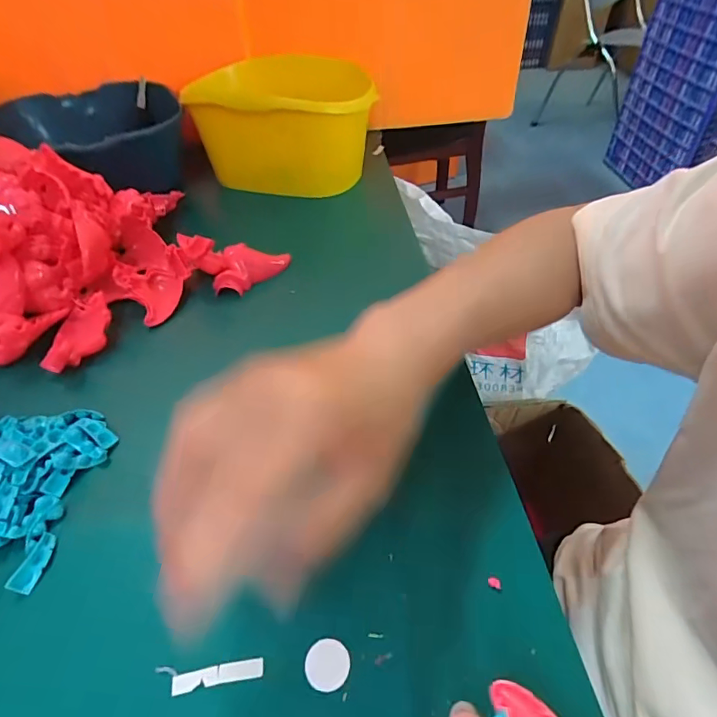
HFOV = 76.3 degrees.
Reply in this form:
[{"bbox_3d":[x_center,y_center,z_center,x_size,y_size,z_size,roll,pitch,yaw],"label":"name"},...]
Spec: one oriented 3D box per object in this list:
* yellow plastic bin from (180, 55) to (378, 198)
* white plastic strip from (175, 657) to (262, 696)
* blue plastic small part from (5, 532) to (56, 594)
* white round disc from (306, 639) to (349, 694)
[{"bbox_3d":[-0.089,-0.294,0.569,0.199,0.106,0.228,-4,45,-1],"label":"yellow plastic bin"},{"bbox_3d":[-0.063,0.143,0.206,0.039,0.004,0.008,-8,46,-6],"label":"white plastic strip"},{"bbox_3d":[-0.169,0.106,0.238,0.010,0.006,0.030,5,46,7],"label":"blue plastic small part"},{"bbox_3d":[-0.014,0.139,0.208,0.020,0.004,0.020,-1,45,1],"label":"white round disc"}]

